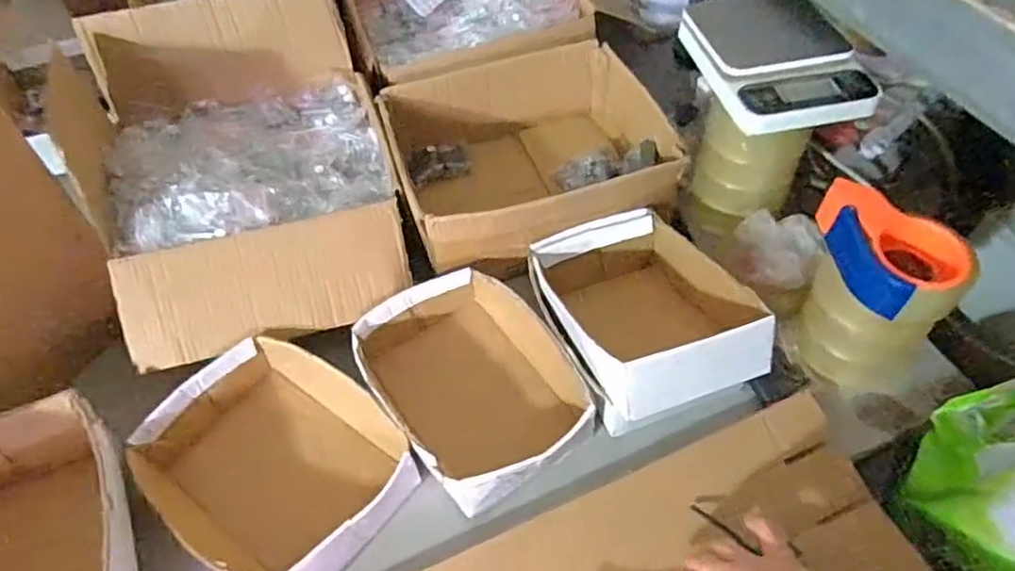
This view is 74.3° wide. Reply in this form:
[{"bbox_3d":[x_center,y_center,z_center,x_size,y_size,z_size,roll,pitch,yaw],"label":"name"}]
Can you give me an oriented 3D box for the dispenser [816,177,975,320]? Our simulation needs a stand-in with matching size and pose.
[{"bbox_3d":[0.354,-0.037,0.635,0.077,0.057,0.145,-27,55,-17],"label":"dispenser"}]

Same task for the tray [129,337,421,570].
[{"bbox_3d":[-0.223,0.183,0.656,0.243,0.093,0.188,32,60,25],"label":"tray"}]

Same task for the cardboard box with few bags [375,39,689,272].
[{"bbox_3d":[0.031,-0.161,0.868,0.343,0.127,0.300,-15,52,-9],"label":"cardboard box with few bags"}]

